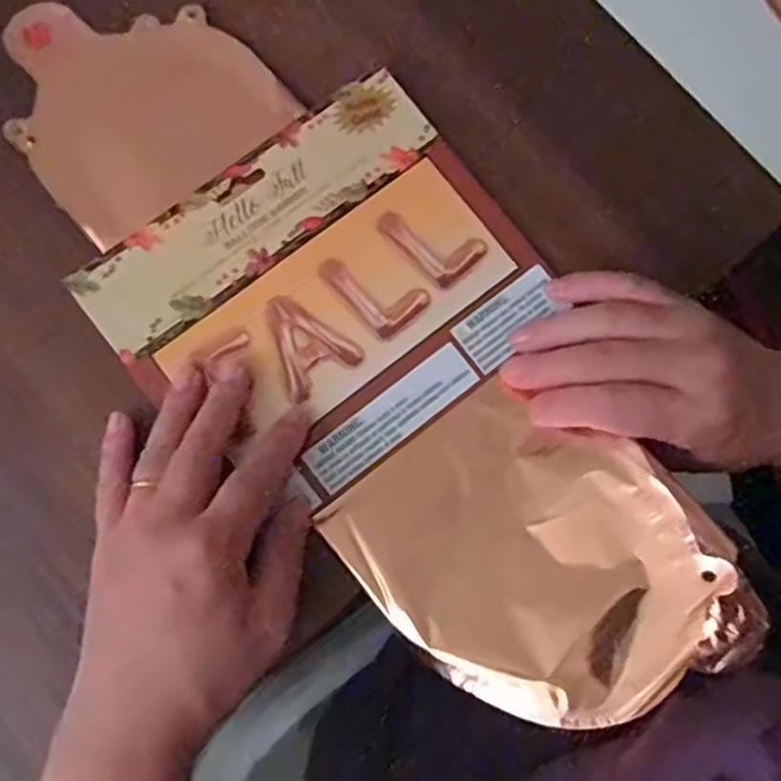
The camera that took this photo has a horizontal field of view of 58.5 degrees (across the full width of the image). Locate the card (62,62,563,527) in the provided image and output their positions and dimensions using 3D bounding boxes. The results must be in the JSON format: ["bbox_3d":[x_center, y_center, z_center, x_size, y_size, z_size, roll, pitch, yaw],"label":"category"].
[{"bbox_3d":[-0.031,-0.047,0.341,0.188,0.010,0.159,-37,82,-8],"label":"card"}]

